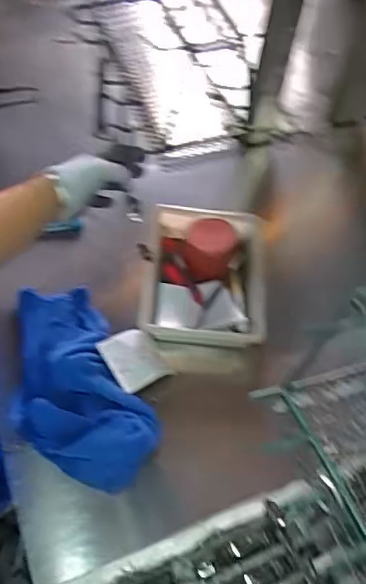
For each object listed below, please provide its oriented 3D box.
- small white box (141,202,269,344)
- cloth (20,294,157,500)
[{"bbox_3d":[0.036,-0.017,0.910,0.174,0.103,0.241,6,54,0],"label":"small white box"},{"bbox_3d":[-0.158,0.114,0.784,0.159,0.058,0.316,-22,59,-19],"label":"cloth"}]

